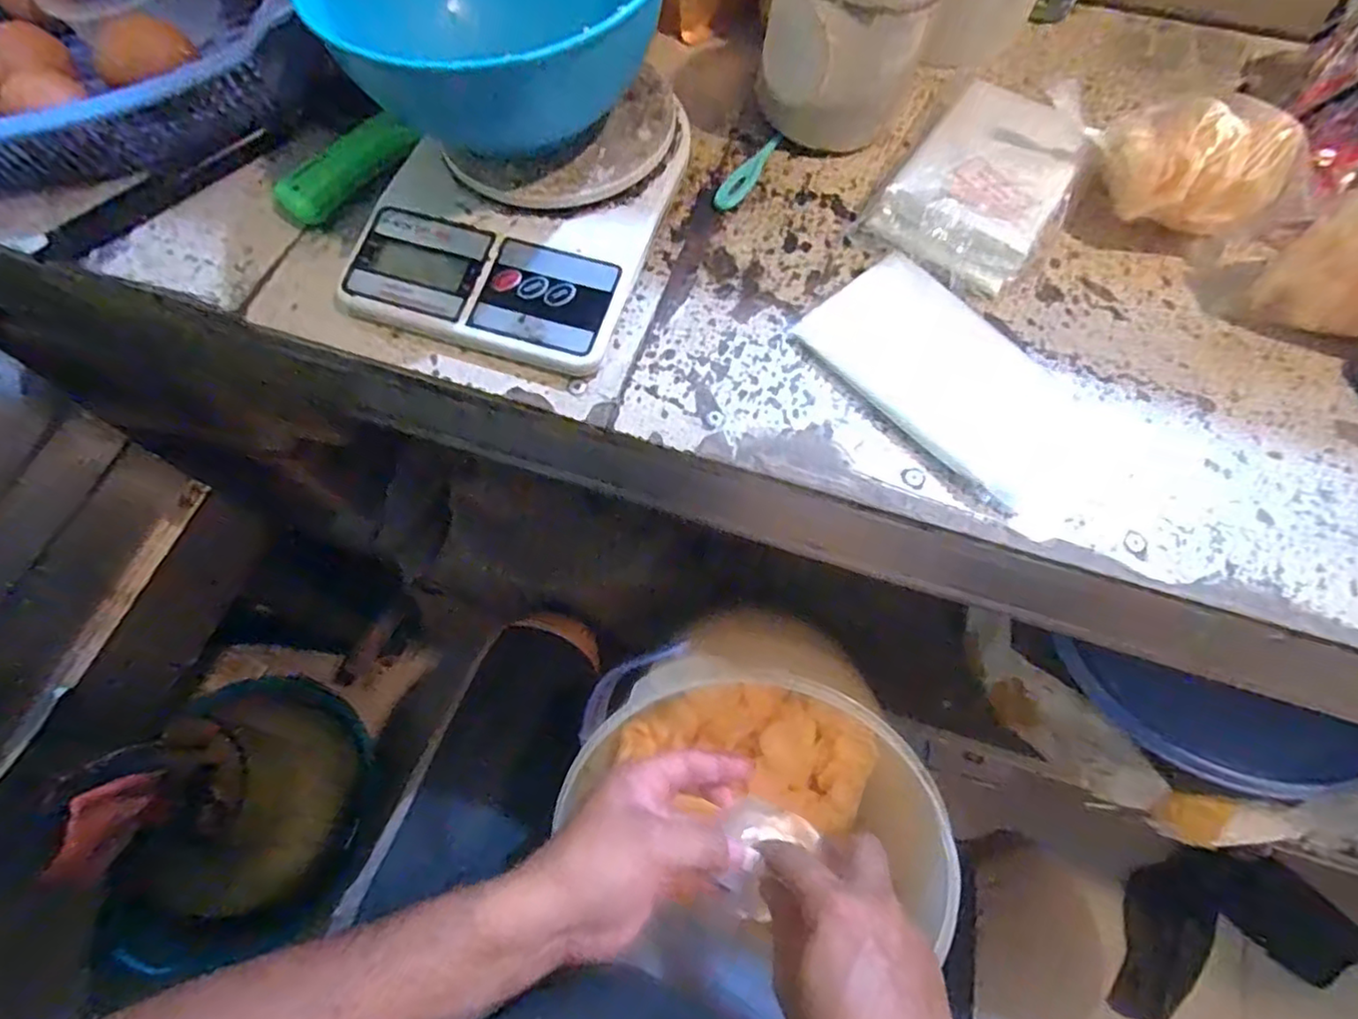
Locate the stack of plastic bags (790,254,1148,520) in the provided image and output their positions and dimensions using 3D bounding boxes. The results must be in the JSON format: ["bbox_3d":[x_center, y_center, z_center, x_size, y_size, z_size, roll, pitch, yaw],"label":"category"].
[{"bbox_3d":[0.145,-0.066,0.334,0.083,0.008,0.156,-39,73,-13],"label":"stack of plastic bags"}]

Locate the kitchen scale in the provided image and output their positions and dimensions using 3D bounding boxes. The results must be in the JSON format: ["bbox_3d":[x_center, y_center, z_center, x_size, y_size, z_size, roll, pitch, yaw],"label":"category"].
[{"bbox_3d":[-0.084,-0.171,0.362,0.147,0.032,0.185,18,70,8],"label":"kitchen scale"}]

